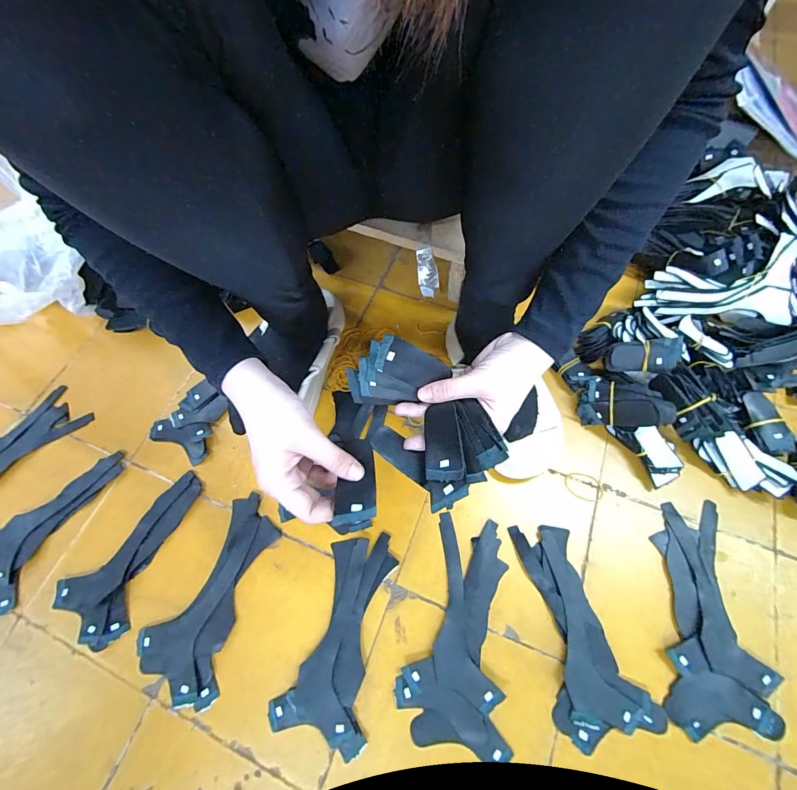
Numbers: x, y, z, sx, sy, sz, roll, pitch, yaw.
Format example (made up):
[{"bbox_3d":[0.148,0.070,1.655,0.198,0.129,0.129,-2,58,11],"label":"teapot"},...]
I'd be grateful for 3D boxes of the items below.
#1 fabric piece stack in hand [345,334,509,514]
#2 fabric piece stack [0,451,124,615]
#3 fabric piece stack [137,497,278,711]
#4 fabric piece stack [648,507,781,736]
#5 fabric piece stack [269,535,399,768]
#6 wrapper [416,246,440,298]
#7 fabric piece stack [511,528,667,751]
[{"bbox_3d":[0.019,0.016,0.302,0.086,0.055,0.139,-35,69,-12],"label":"fabric piece stack in hand"},{"bbox_3d":[-0.467,0.153,0.475,0.111,0.019,0.204,27,70,14],"label":"fabric piece stack"},{"bbox_3d":[-0.217,0.229,0.432,0.100,0.009,0.210,18,68,11],"label":"fabric piece stack"},{"bbox_3d":[0.338,0.236,0.403,0.101,0.009,0.219,4,66,5],"label":"fabric piece stack"},{"bbox_3d":[-0.060,0.262,0.408,0.091,0.009,0.199,14,68,9],"label":"fabric piece stack"},{"bbox_3d":[0.041,-0.175,0.524,0.027,0.015,0.067,-10,110,-1],"label":"wrapper"},{"bbox_3d":[0.193,0.251,0.401,0.096,0.014,0.205,-14,66,-3],"label":"fabric piece stack"}]

